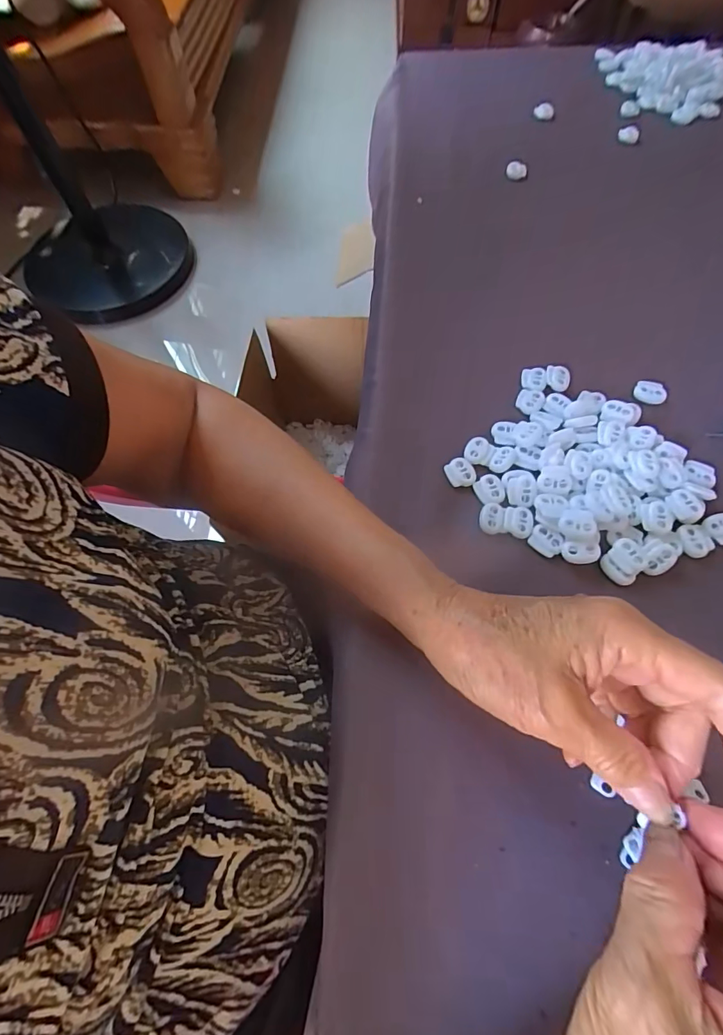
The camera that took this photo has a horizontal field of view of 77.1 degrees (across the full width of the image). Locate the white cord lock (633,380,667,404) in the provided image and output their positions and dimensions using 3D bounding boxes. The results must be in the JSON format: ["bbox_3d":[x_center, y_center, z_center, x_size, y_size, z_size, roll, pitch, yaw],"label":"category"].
[{"bbox_3d":[0.219,-0.095,0.344,0.022,0.008,0.014,9,66,6],"label":"white cord lock"}]

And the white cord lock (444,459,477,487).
[{"bbox_3d":[0.070,-0.033,0.318,0.019,0.004,0.021,-23,66,-8],"label":"white cord lock"}]

